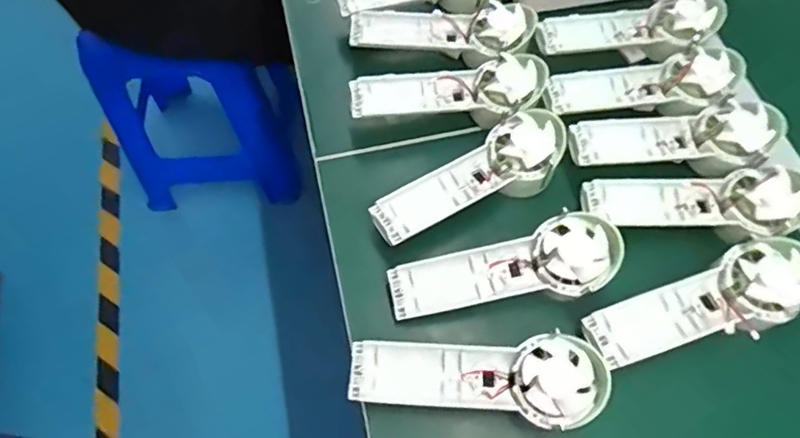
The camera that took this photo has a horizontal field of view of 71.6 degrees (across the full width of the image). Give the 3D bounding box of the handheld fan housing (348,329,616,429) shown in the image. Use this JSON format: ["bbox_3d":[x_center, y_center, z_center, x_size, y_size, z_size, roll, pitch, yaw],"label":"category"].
[{"bbox_3d":[0.054,0.113,0.388,0.175,0.029,0.062,-1,62,-2],"label":"handheld fan housing"}]

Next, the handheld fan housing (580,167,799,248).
[{"bbox_3d":[0.245,-0.012,0.457,0.170,0.034,0.062,-3,62,-3],"label":"handheld fan housing"}]

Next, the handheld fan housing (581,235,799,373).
[{"bbox_3d":[0.229,0.065,0.411,0.175,0.030,0.062,-21,64,-12],"label":"handheld fan housing"}]

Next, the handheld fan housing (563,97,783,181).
[{"bbox_3d":[0.238,-0.067,0.483,0.180,0.029,0.067,-8,63,-5],"label":"handheld fan housing"}]

